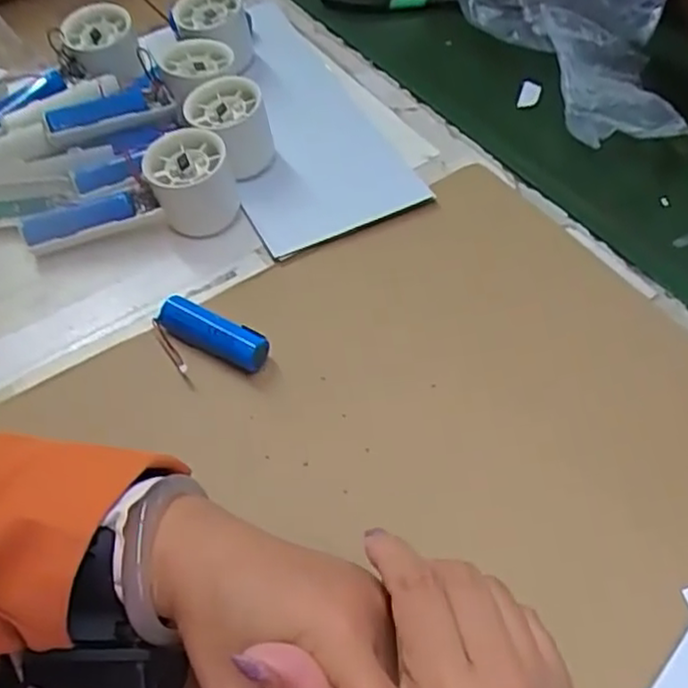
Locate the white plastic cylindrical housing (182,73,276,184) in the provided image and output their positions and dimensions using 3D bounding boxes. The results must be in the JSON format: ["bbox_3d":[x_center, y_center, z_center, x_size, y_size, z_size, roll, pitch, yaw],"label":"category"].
[{"bbox_3d":[-0.086,-0.160,0.519,0.051,0.055,0.053,-1,52,1],"label":"white plastic cylindrical housing"}]

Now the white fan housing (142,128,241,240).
[{"bbox_3d":[-0.107,-0.113,0.491,0.058,0.056,0.049,-10,53,-7],"label":"white fan housing"}]

